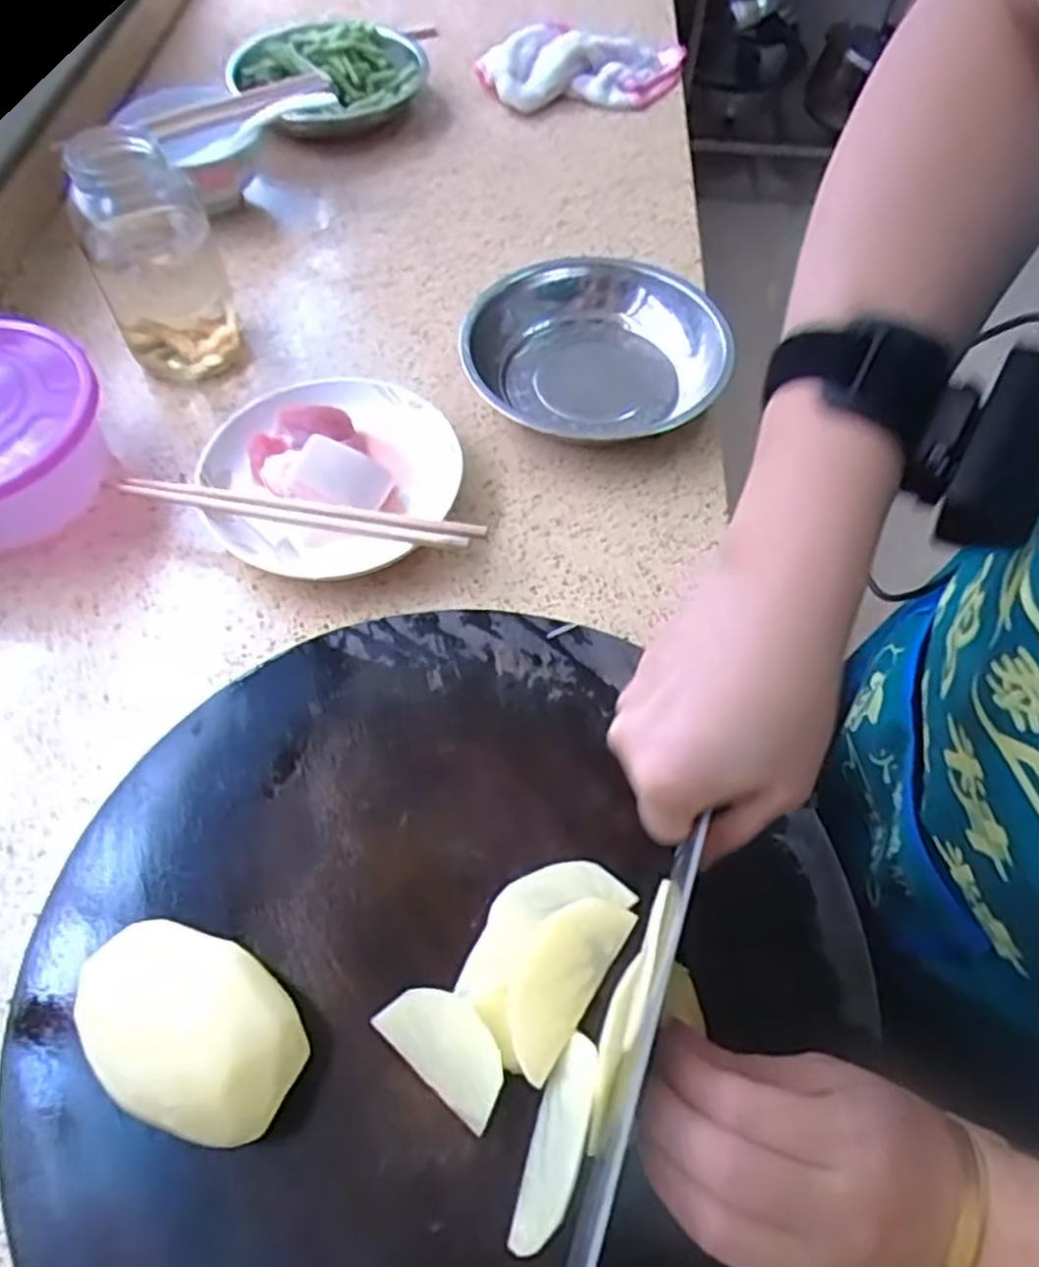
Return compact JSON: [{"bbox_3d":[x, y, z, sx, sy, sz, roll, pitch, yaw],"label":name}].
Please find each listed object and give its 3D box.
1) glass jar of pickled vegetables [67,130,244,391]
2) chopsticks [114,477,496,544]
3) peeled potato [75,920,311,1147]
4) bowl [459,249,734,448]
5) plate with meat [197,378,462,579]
[{"bbox_3d":[-0.258,-0.264,0.559,0.083,0.153,0.076,-24,62,-14],"label":"glass jar of pickled vegetables"},{"bbox_3d":[-0.138,-0.078,0.491,0.228,0.013,0.022,8,59,4],"label":"chopsticks"},{"bbox_3d":[-0.132,0.157,0.316,0.098,0.048,0.061,31,63,16],"label":"peeled potato"},{"bbox_3d":[0.056,-0.219,0.600,0.186,0.045,0.170,0,59,-1],"label":"bowl"},{"bbox_3d":[-0.126,-0.112,0.531,0.167,0.046,0.149,9,59,5],"label":"plate with meat"}]

